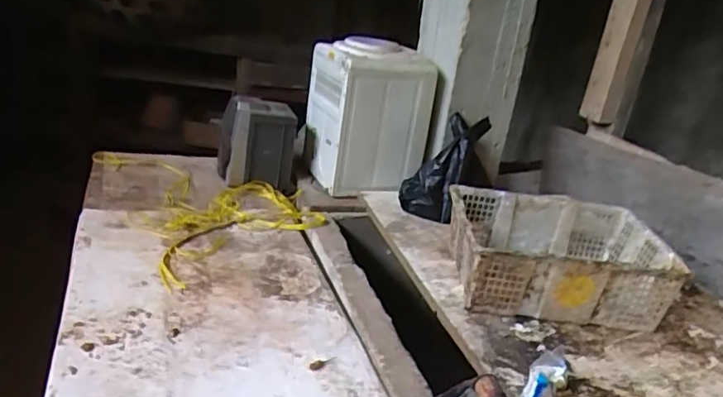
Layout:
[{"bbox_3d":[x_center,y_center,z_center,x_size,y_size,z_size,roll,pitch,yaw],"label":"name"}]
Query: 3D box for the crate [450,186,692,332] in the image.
[{"bbox_3d":[0.453,0.146,1.356,0.475,0.184,0.342,8,22,-3],"label":"crate"}]

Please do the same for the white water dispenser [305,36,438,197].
[{"bbox_3d":[0.018,-0.255,1.786,0.325,0.430,0.299,1,23,-19],"label":"white water dispenser"}]

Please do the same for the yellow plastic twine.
[{"bbox_3d":[-0.423,0.010,1.638,0.502,0.064,0.803,-7,27,-34],"label":"yellow plastic twine"}]

